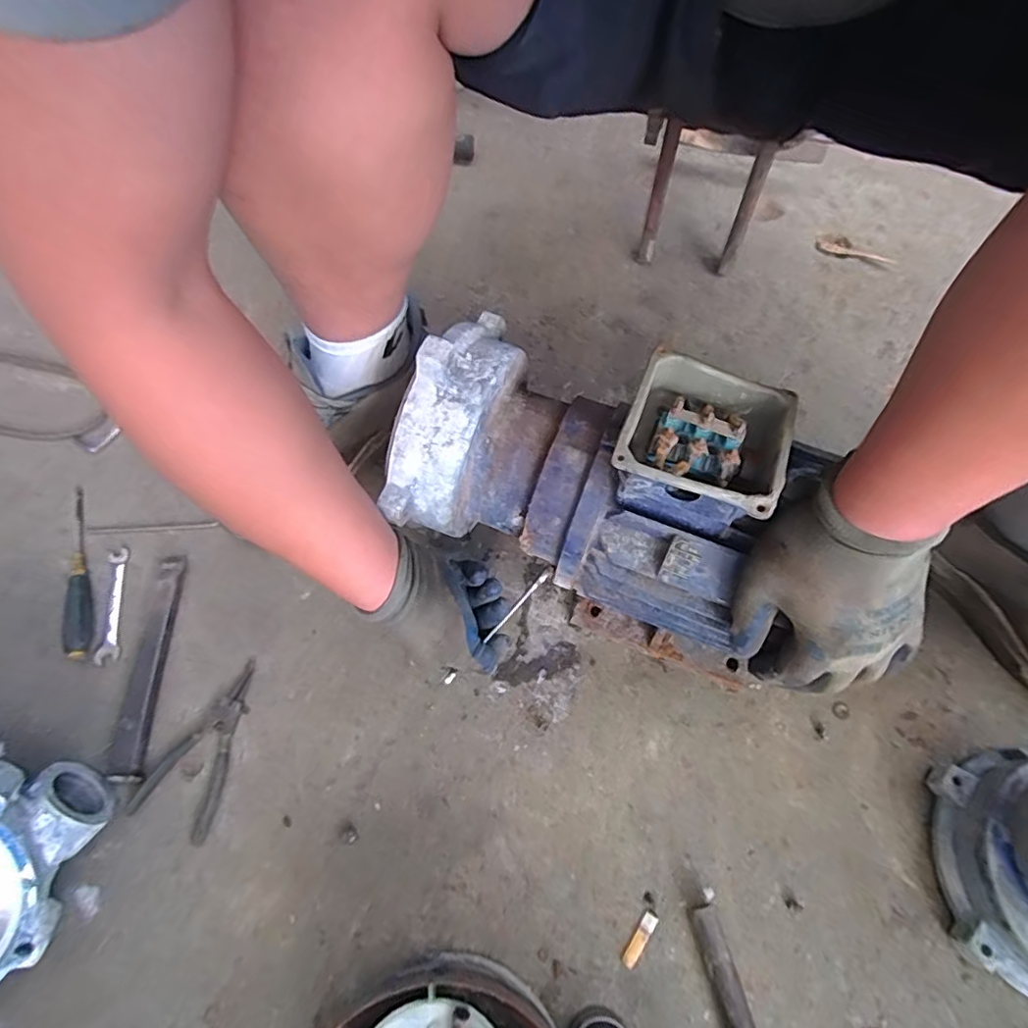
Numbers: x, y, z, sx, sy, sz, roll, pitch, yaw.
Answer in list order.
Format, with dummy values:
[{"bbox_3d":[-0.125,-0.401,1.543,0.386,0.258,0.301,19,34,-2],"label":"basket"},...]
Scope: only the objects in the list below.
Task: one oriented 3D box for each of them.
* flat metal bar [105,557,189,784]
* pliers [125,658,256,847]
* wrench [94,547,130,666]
[{"bbox_3d":[-0.351,0.142,0.539,0.034,0.014,0.205,-1,65,0],"label":"flat metal bar"},{"bbox_3d":[-0.279,0.208,0.517,0.074,0.009,0.148,17,66,8],"label":"pliers"},{"bbox_3d":[-0.408,0.091,0.574,0.021,0.007,0.118,-8,65,-4],"label":"wrench"}]

